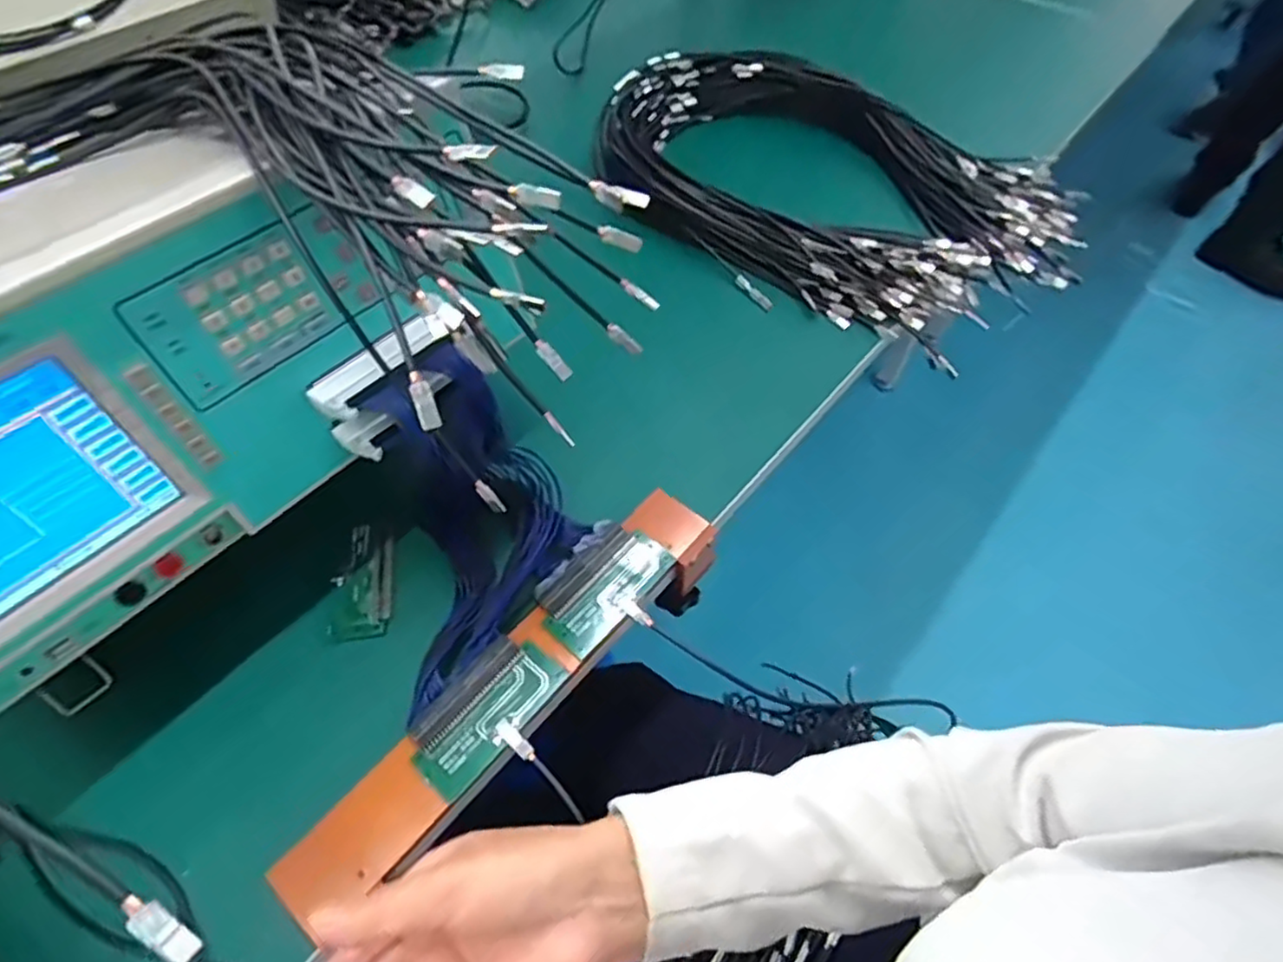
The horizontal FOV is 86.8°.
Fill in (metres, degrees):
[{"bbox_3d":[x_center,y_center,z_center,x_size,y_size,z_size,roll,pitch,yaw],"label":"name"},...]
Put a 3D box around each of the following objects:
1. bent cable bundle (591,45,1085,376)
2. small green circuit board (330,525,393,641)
[{"bbox_3d":[0.184,-0.318,0.704,0.491,0.059,0.311,32,60,19],"label":"bent cable bundle"},{"bbox_3d":[-0.197,0.071,0.479,0.039,0.007,0.085,-7,56,-6],"label":"small green circuit board"}]

